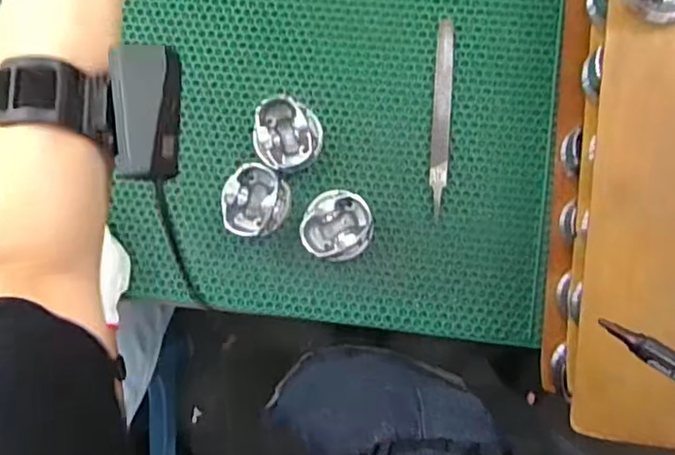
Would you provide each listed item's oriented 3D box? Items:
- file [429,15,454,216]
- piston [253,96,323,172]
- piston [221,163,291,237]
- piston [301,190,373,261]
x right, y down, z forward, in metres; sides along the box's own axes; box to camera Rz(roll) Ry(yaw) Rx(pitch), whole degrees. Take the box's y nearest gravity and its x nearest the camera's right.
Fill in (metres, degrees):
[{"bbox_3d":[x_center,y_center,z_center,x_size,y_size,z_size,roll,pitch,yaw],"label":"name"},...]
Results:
[{"bbox_3d":[0.125,-0.133,0.724,0.021,0.006,0.232,4,88,5],"label":"file"},{"bbox_3d":[-0.058,-0.112,0.716,0.073,0.053,0.081,-7,87,5],"label":"piston"},{"bbox_3d":[-0.097,-0.032,0.716,0.072,0.048,0.082,0,87,5],"label":"piston"},{"bbox_3d":[0.001,-0.002,0.706,0.077,0.049,0.079,0,87,5],"label":"piston"}]

